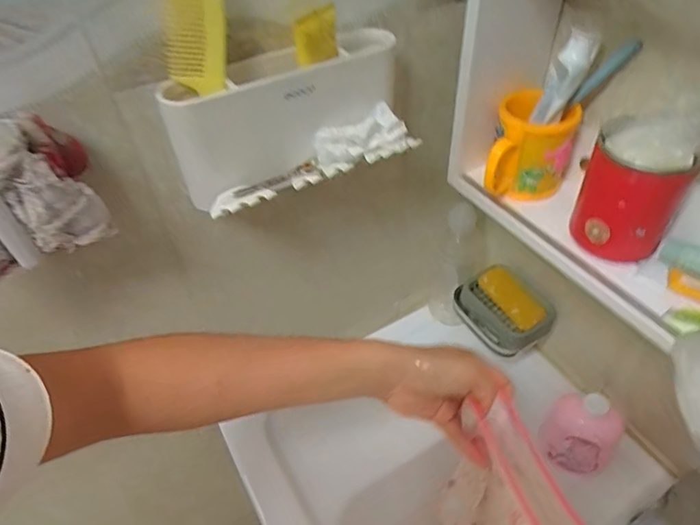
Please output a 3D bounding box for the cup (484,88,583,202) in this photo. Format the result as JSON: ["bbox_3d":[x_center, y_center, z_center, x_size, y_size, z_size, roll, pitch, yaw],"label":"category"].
[{"bbox_3d":[0.198,-0.120,0.546,0.083,0.094,0.084,15,48,18],"label":"cup"}]

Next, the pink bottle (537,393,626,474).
[{"bbox_3d":[0.304,0.223,0.650,0.088,0.125,0.054,22,50,23],"label":"pink bottle"}]

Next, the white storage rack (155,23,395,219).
[{"bbox_3d":[-0.053,-0.132,0.472,0.224,0.112,0.073,-25,49,-21],"label":"white storage rack"}]

